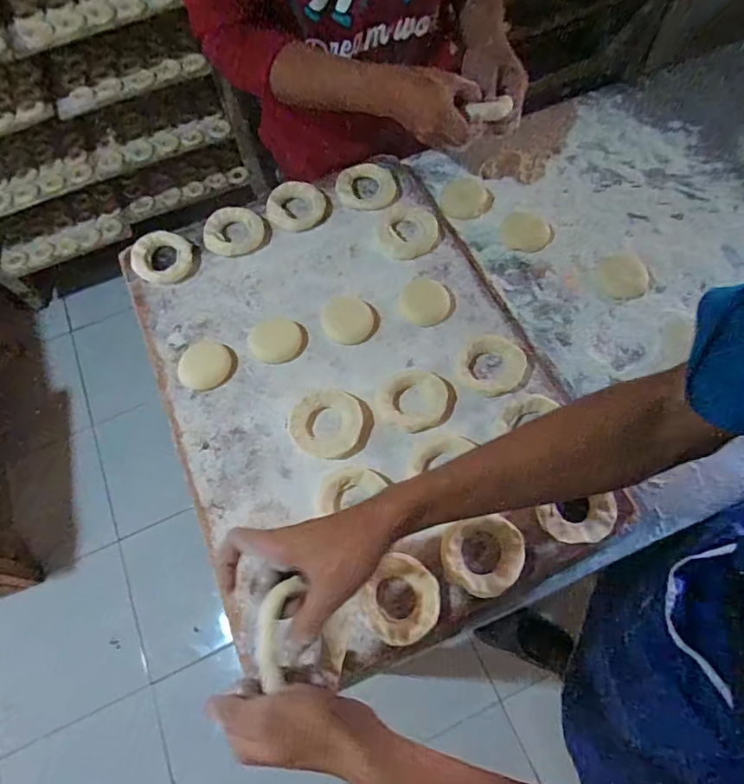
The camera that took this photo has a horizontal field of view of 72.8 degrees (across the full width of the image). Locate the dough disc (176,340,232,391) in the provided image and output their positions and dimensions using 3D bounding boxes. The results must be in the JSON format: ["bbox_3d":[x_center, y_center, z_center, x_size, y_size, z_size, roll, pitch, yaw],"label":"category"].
[{"bbox_3d":[-0.198,-0.033,0.598,0.056,0.007,0.063,16,67,10],"label":"dough disc"}]

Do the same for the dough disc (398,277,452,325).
[{"bbox_3d":[0.066,-0.114,0.624,0.060,0.004,0.065,-1,65,3],"label":"dough disc"}]

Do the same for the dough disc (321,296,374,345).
[{"bbox_3d":[-0.030,-0.088,0.616,0.060,0.013,0.062,-1,65,3],"label":"dough disc"}]

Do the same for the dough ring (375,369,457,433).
[{"bbox_3d":[0.048,0.008,0.564,0.084,0.010,0.073,15,67,10],"label":"dough ring"}]

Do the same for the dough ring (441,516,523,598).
[{"bbox_3d":[0.109,0.162,0.495,0.080,0.014,0.069,-14,65,-3],"label":"dough ring"}]

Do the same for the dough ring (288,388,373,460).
[{"bbox_3d":[-0.045,0.034,0.555,0.088,0.015,0.076,-1,65,3],"label":"dough ring"}]

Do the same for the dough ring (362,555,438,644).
[{"bbox_3d":[0.028,0.200,0.483,0.070,0.012,0.075,-1,65,3],"label":"dough ring"}]

